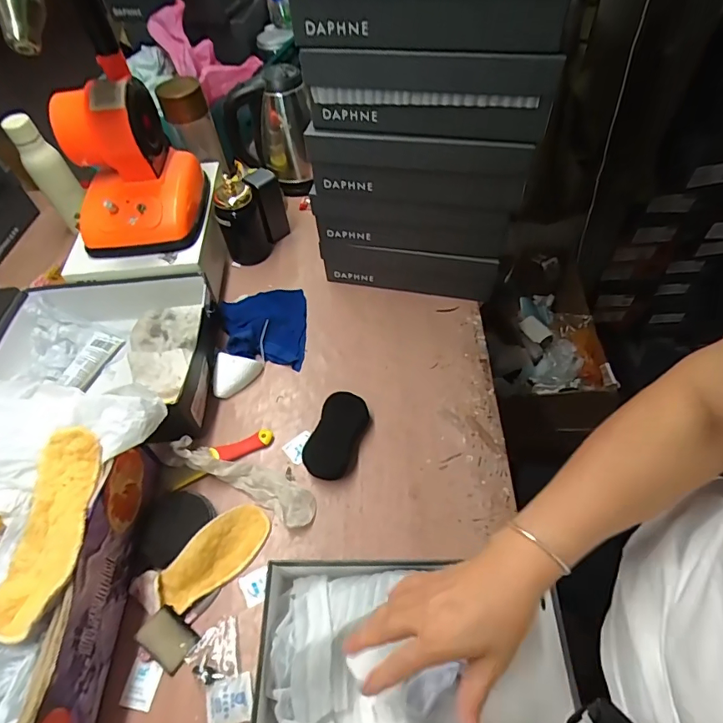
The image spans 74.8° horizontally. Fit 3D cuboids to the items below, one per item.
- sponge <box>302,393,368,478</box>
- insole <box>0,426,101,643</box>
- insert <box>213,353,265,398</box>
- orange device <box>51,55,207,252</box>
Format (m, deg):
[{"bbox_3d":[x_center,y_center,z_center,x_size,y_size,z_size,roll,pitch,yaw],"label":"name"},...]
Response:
[{"bbox_3d":[-0.034,0.101,0.664,0.064,0.026,0.120,15,56,14],"label":"sponge"},{"bbox_3d":[-0.309,0.163,0.475,0.067,0.031,0.197,1,54,4],"label":"insole"},{"bbox_3d":[-0.199,0.022,0.736,0.064,0.032,0.070,7,55,8],"label":"insert"},{"bbox_3d":[-0.370,-0.310,0.746,0.177,0.200,0.186,-7,54,-1],"label":"orange device"}]

